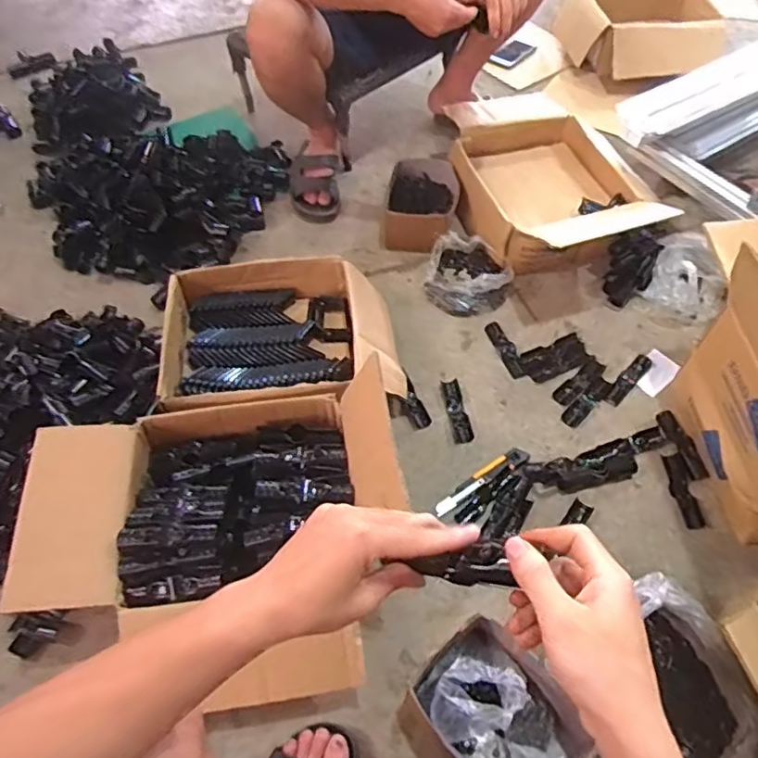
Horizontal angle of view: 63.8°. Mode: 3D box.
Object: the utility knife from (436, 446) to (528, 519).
[{"bbox_3d":[0.166,0.166,1.001,0.182,0.022,0.034,-27,59,-17],"label":"utility knife"}]

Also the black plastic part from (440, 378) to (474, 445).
[{"bbox_3d":[0.139,0.057,1.090,0.036,0.017,0.122,-9,56,-6],"label":"black plastic part"}]

